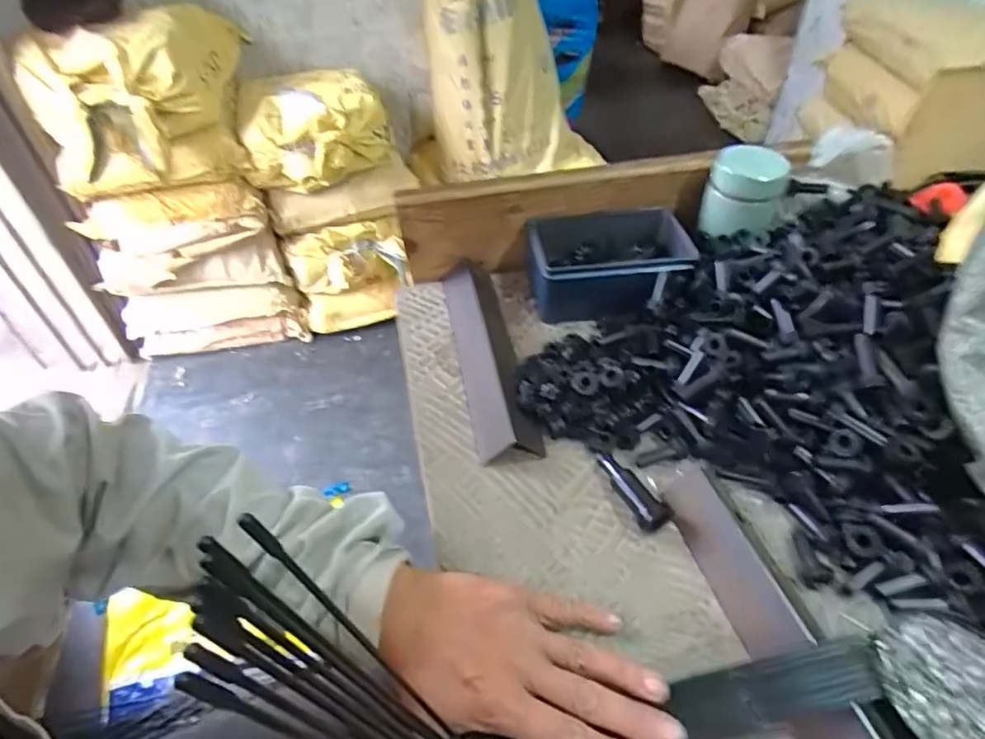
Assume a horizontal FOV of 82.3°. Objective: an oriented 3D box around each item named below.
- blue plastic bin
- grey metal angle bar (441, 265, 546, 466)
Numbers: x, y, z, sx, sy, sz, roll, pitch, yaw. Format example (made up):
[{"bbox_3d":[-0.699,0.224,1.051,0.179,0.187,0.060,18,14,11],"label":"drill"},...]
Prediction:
[{"bbox_3d":[0.117,-0.101,0.546,0.154,0.058,0.113,-4,44,-1],"label":"blue plastic bin"},{"bbox_3d":[-0.006,-0.020,0.505,0.051,0.017,0.248,-9,44,-6],"label":"grey metal angle bar"}]

